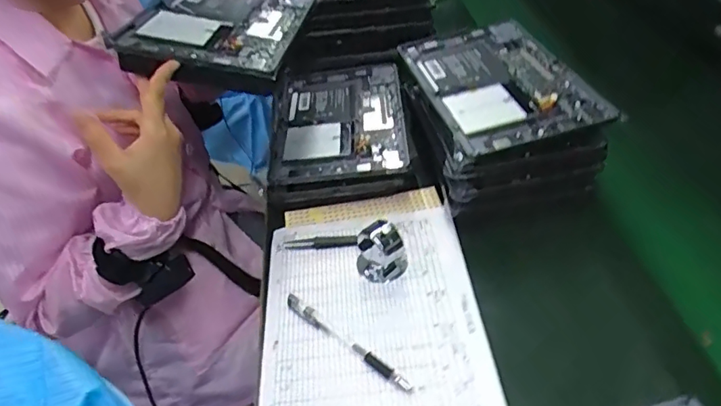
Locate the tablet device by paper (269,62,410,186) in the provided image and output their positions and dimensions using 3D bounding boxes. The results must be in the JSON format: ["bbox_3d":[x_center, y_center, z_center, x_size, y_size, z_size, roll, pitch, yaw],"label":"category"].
[{"bbox_3d":[-0.031,-0.117,0.716,0.172,0.029,0.261,-5,39,1],"label":"tablet device by paper"}]

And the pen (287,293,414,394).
[{"bbox_3d":[-0.014,0.131,0.507,0.161,0.008,0.012,27,49,34],"label":"pen"}]

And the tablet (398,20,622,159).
[{"bbox_3d":[0.161,-0.149,0.635,0.169,0.012,0.250,-15,44,-5],"label":"tablet"}]

